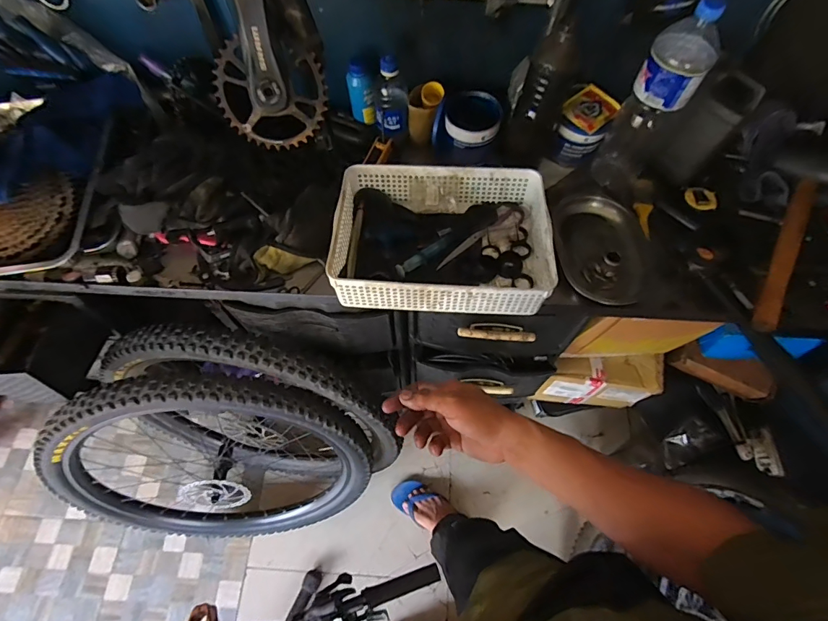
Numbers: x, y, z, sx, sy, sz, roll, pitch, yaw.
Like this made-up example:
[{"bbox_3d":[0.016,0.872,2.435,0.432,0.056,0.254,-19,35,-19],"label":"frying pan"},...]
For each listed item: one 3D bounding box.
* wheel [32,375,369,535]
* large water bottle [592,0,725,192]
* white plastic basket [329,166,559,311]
[{"bbox_3d":[-0.451,0.372,1.016,0.664,0.707,0.090,-25,44,18],"label":"wheel"},{"bbox_3d":[0.389,-0.330,0.689,0.093,0.317,0.086,33,69,15],"label":"large water bottle"},{"bbox_3d":[0.044,-0.120,0.693,0.325,0.093,0.252,2,64,2],"label":"white plastic basket"}]

